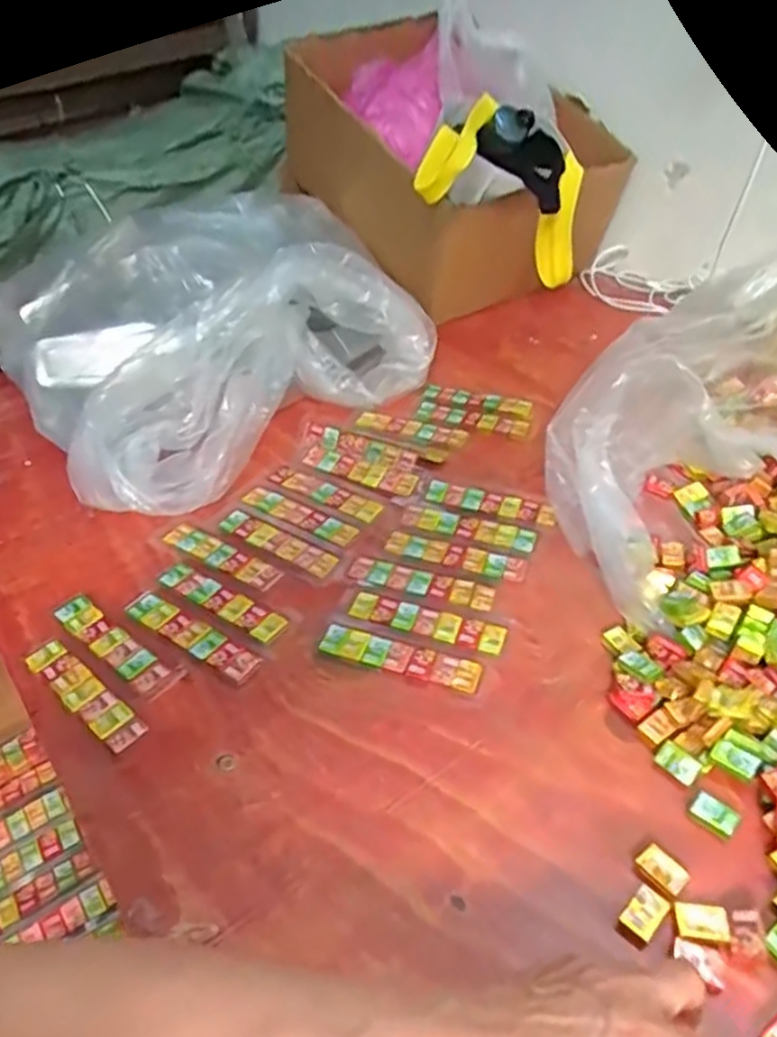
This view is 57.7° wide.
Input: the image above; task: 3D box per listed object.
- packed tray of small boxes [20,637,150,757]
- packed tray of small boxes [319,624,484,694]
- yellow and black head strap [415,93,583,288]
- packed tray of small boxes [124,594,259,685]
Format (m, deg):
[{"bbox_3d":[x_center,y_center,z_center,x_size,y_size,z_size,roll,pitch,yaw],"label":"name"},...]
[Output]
[{"bbox_3d":[-0.213,0.122,0.493,0.117,0.008,0.026,28,50,30],"label":"packed tray of small boxes"},{"bbox_3d":[0.009,0.101,0.513,0.117,0.005,0.025,12,44,16],"label":"packed tray of small boxes"},{"bbox_3d":[0.122,-0.349,0.754,0.155,0.161,0.181,5,41,10],"label":"yellow and black head strap"},{"bbox_3d":[-0.149,0.087,0.533,0.119,0.007,0.026,22,47,26],"label":"packed tray of small boxes"}]

